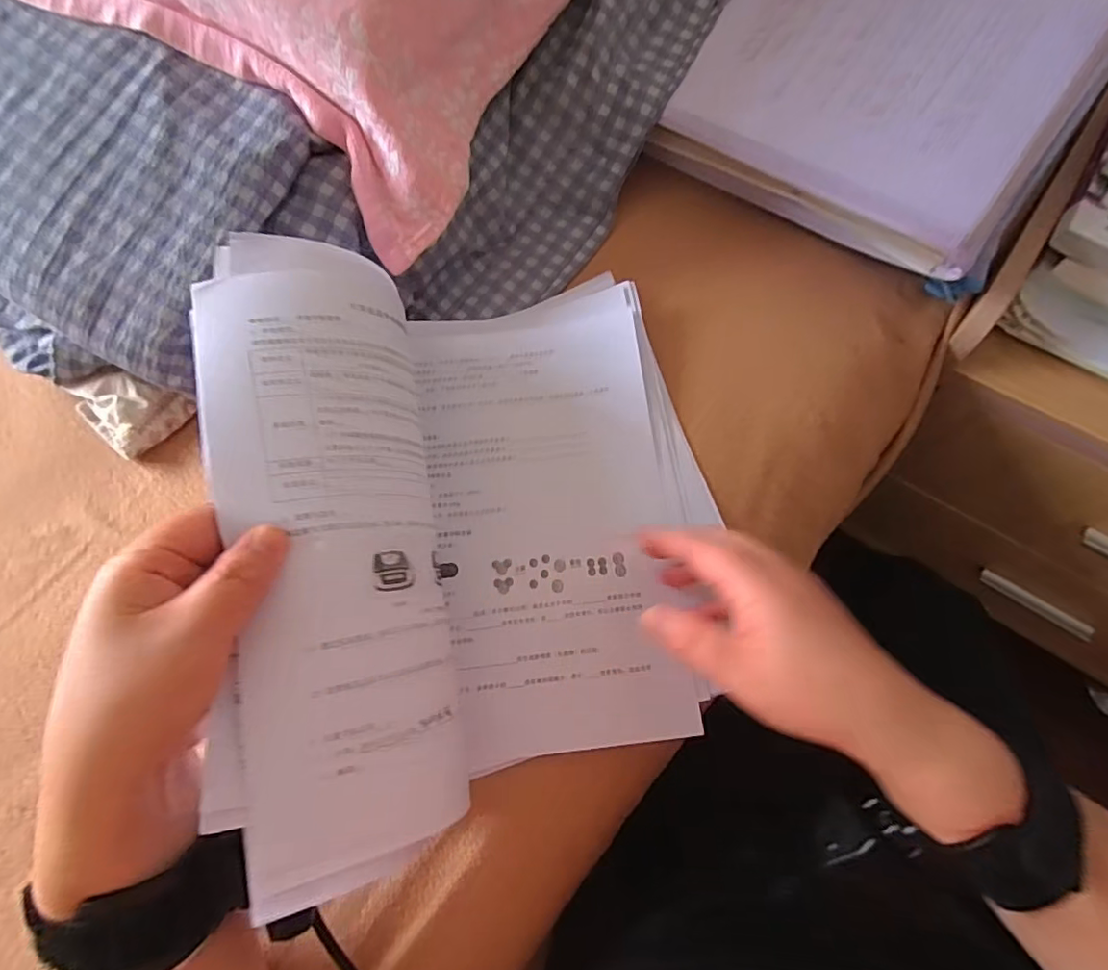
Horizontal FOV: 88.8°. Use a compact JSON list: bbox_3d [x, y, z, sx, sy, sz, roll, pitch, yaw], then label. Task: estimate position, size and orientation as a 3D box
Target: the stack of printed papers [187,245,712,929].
[{"bbox_3d":[-0.030,0.010,0.304,0.238,0.128,0.290,-11,71,-2],"label":"stack of printed papers"}]

